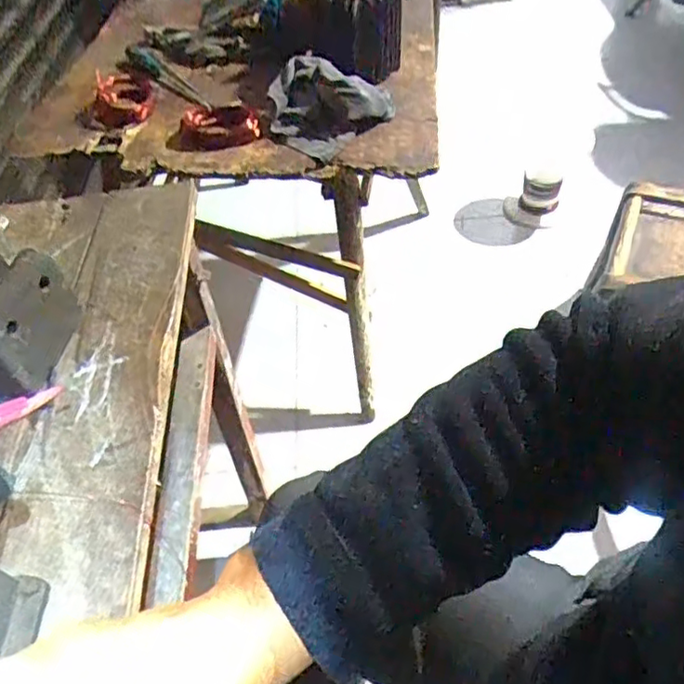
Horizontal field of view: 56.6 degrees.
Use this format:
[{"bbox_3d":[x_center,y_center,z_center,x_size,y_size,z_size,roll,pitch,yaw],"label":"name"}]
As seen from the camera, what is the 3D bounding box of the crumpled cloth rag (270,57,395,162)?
[{"bbox_3d":[-0.033,-0.395,1.022,0.156,0.083,0.204,-36,54,-26],"label":"crumpled cloth rag"}]

